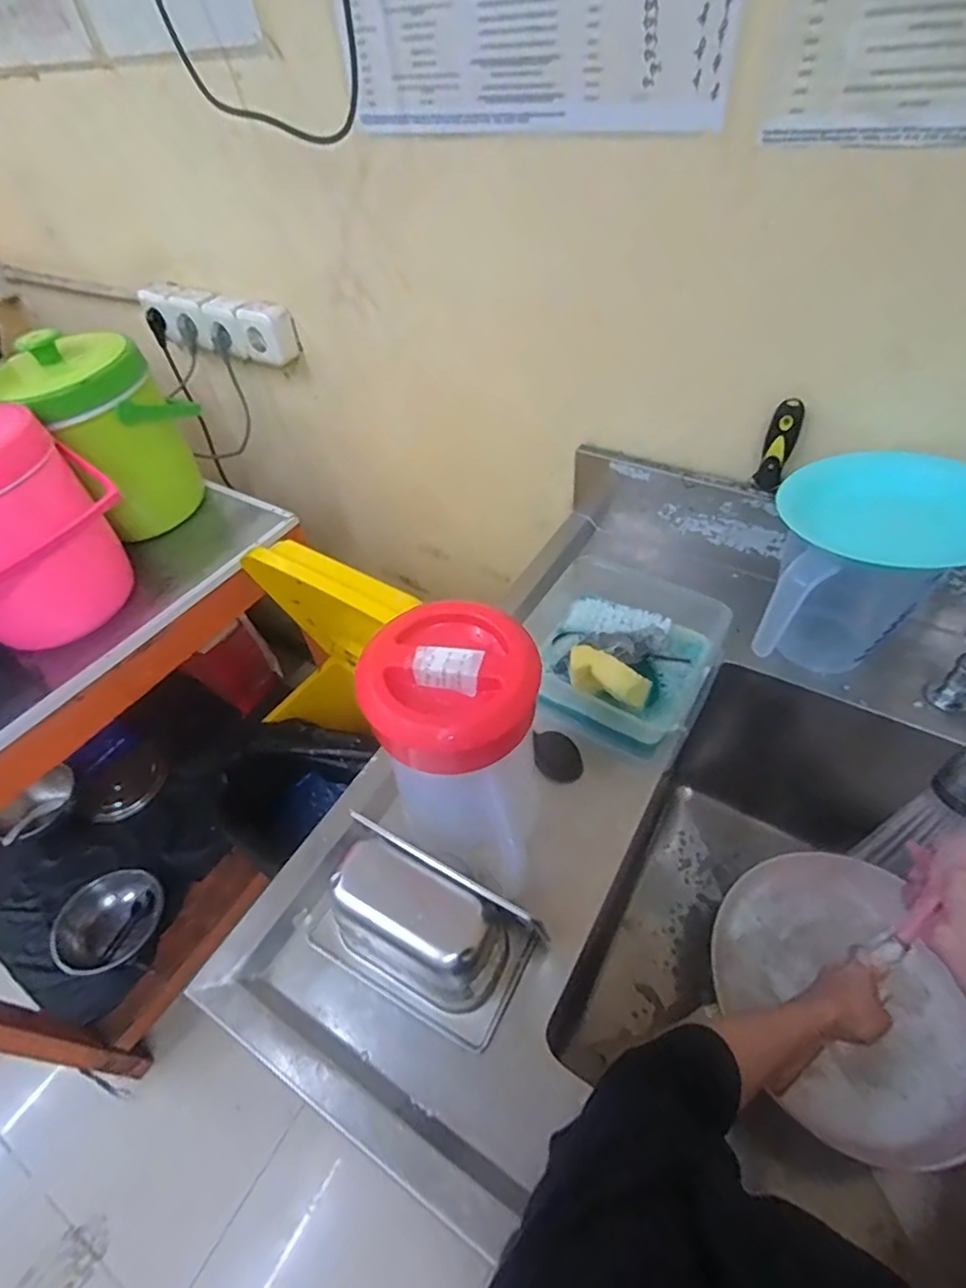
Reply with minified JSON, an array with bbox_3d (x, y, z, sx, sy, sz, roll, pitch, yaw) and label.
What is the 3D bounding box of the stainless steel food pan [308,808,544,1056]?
[{"bbox_3d":[-0.056,0.227,0.493,0.180,0.104,0.105,21,54,21],"label":"stainless steel food pan"}]

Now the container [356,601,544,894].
[{"bbox_3d":[-0.014,0.097,0.497,0.128,0.243,0.127,12,51,14],"label":"container"}]

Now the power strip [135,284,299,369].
[{"bbox_3d":[-0.446,-0.545,1.010,0.318,0.084,0.055,23,54,22],"label":"power strip"}]

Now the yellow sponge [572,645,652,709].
[{"bbox_3d":[0.127,0.031,0.602,0.083,0.032,0.038,19,53,20],"label":"yellow sponge"}]

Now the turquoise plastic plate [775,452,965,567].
[{"bbox_3d":[0.382,-0.135,0.558,0.187,0.039,0.175,-2,49,2],"label":"turquoise plastic plate"}]

